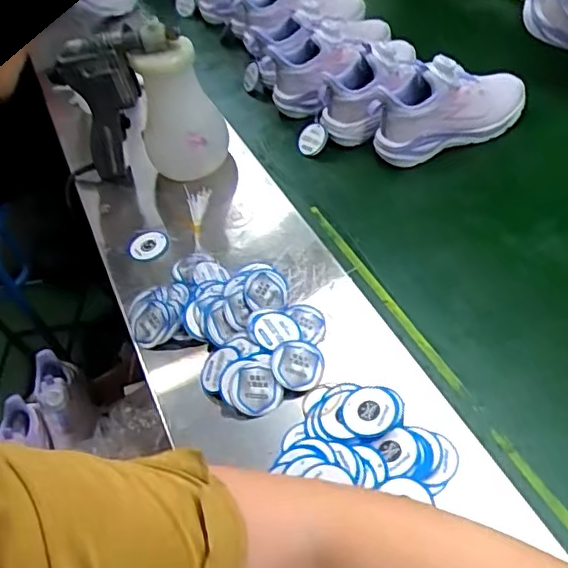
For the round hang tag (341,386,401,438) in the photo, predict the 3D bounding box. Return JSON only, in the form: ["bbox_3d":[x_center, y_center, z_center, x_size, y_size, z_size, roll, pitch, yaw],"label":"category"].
[{"bbox_3d":[0.076,0.110,0.522,0.044,0.009,0.052,38,69,26],"label":"round hang tag"}]

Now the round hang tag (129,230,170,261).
[{"bbox_3d":[-0.159,-0.047,0.702,0.046,0.007,0.044,-6,49,7],"label":"round hang tag"}]

